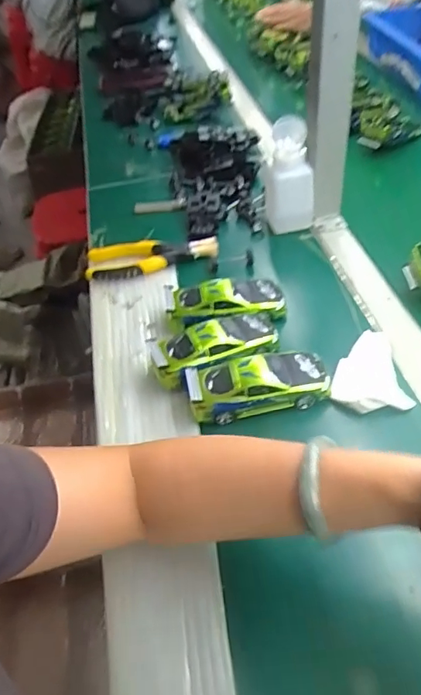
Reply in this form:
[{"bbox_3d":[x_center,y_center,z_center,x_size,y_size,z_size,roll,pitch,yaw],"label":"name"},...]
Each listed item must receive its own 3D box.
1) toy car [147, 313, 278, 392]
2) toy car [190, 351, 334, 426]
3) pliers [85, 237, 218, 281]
[{"bbox_3d":[0.005,-0.005,0.519,0.132,0.035,0.060,-19,47,-11],"label":"toy car"},{"bbox_3d":[0.044,0.033,0.481,0.128,0.033,0.053,-12,46,-5],"label":"toy car"},{"bbox_3d":[-0.077,-0.121,0.669,0.167,0.021,0.064,-14,46,-6],"label":"pliers"}]

